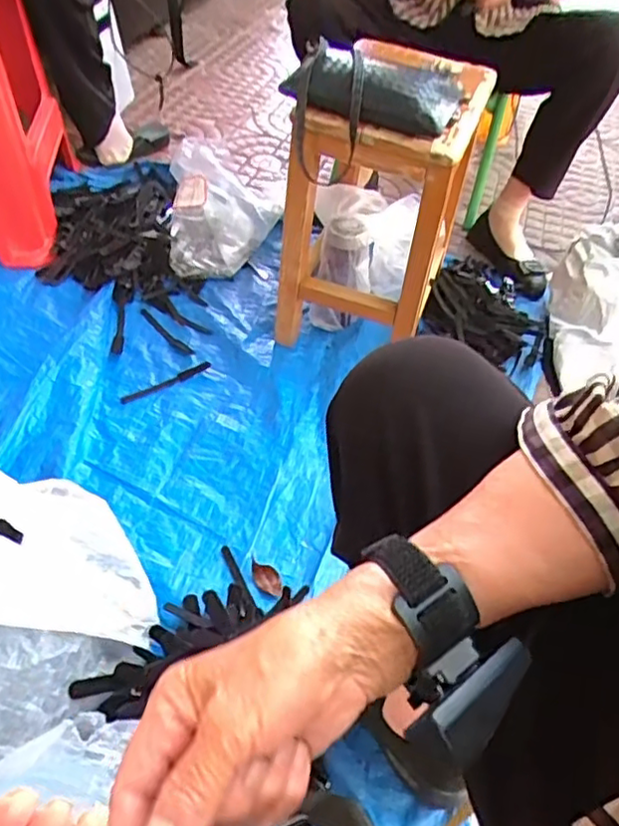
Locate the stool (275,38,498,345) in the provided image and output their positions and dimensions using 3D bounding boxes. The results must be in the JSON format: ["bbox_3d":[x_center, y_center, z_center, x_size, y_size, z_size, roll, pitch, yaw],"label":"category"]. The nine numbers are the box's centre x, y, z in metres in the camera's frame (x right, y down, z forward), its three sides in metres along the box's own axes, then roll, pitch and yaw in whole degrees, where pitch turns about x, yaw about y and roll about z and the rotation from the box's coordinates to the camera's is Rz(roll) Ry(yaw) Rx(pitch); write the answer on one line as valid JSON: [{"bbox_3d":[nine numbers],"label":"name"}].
[{"bbox_3d":[0.098,-0.309,1.002,0.236,0.436,0.282,17,48,9],"label":"stool"}]

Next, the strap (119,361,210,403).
[{"bbox_3d":[-0.220,-0.048,0.999,0.150,0.014,0.017,-24,54,-25],"label":"strap"}]

